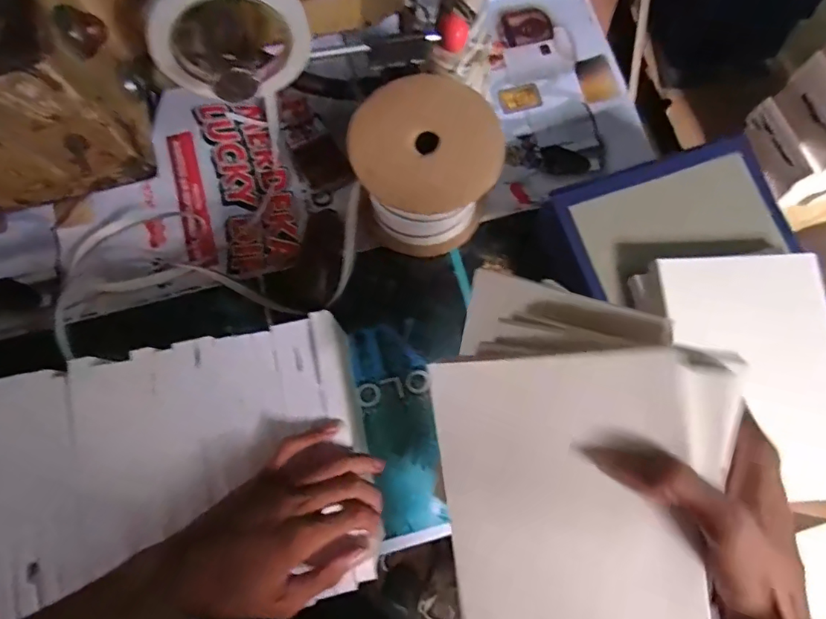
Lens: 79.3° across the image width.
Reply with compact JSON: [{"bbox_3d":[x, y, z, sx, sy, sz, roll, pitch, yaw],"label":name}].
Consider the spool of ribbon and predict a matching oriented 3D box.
[{"bbox_3d":[0.013,-0.146,0.524,0.138,0.122,0.136,0,75,-1],"label":"spool of ribbon"}]

